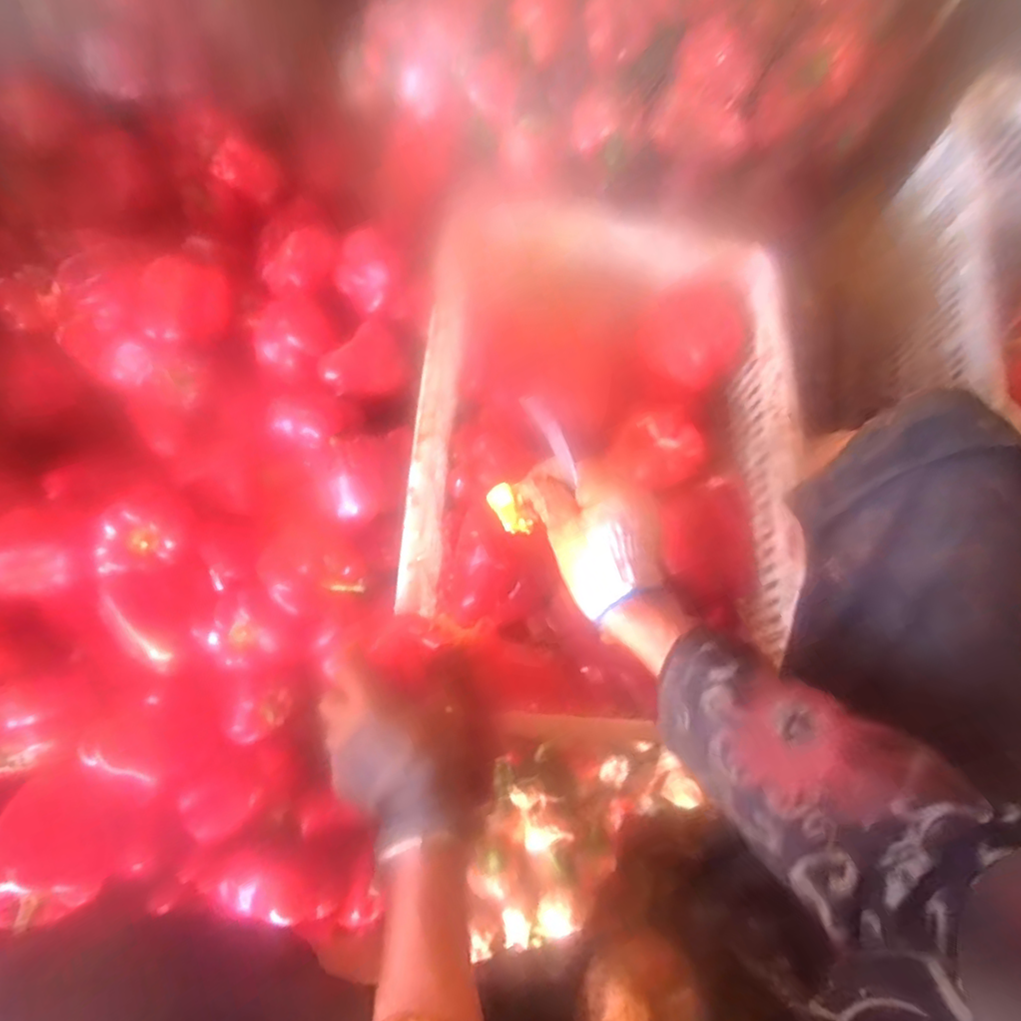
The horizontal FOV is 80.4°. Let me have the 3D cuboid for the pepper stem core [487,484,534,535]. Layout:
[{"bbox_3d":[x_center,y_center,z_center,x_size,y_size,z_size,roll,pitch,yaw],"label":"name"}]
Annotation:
[{"bbox_3d":[-0.001,0.000,0.470,0.018,0.014,0.044,-32,86,-13],"label":"pepper stem core"}]

